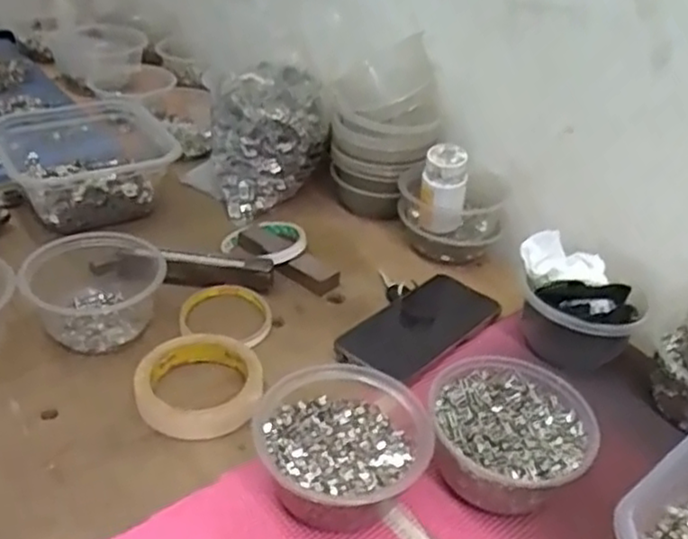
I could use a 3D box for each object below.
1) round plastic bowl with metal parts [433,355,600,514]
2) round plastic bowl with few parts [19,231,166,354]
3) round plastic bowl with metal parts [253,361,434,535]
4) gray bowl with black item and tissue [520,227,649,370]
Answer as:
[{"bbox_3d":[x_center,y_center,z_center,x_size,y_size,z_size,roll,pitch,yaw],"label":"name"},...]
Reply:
[{"bbox_3d":[0.116,0.121,0.506,0.108,0.055,0.110,2,36,-2],"label":"round plastic bowl with metal parts"},{"bbox_3d":[-0.211,0.017,0.620,0.122,0.058,0.106,-13,39,-21],"label":"round plastic bowl with few parts"},{"bbox_3d":[0.000,0.126,0.482,0.113,0.056,0.118,2,36,-2],"label":"round plastic bowl with metal parts"},{"bbox_3d":[0.199,0.034,0.620,0.110,0.081,0.087,23,40,25],"label":"gray bowl with black item and tissue"}]

